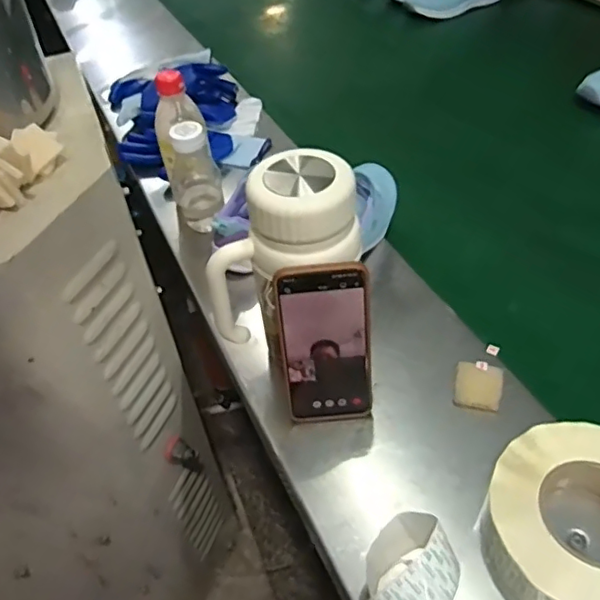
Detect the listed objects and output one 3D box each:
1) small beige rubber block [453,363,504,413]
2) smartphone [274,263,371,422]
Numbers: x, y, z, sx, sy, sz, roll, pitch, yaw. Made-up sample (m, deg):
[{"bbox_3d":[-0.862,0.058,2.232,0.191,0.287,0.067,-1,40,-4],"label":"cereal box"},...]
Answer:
[{"bbox_3d":[0.172,0.084,0.552,0.043,0.010,0.047,10,48,15],"label":"small beige rubber block"},{"bbox_3d":[0.023,0.041,0.498,0.075,0.160,0.013,-6,32,-2],"label":"smartphone"}]

